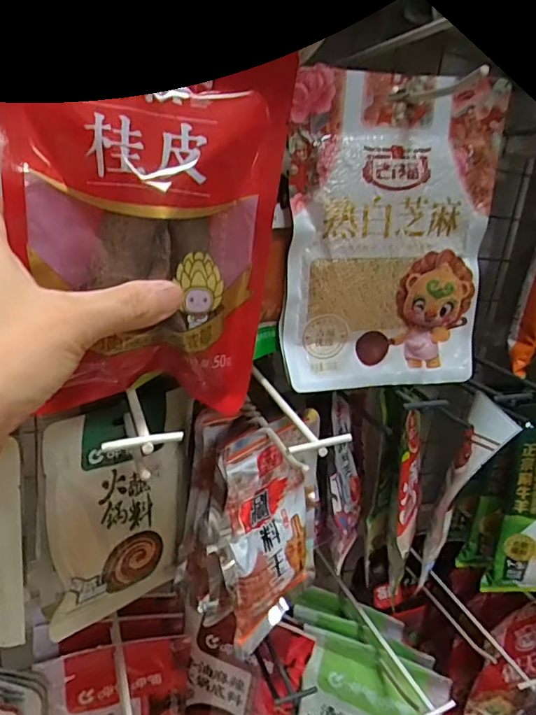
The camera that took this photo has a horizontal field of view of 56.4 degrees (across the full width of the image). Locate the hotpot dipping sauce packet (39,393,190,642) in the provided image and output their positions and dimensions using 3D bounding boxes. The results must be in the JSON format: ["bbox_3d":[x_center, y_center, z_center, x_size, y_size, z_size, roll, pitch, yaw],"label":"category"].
[{"bbox_3d":[-0.114,0.118,0.391,0.028,0.171,0.115,23,23,40],"label":"hotpot dipping sauce packet"}]

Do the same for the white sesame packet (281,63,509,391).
[{"bbox_3d":[0.087,-0.082,0.359,0.159,0.212,0.020,4,18,-11],"label":"white sesame packet"}]

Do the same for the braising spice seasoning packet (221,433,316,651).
[{"bbox_3d":[0.005,0.137,0.411,0.016,0.162,0.107,1,11,39],"label":"braising spice seasoning packet"}]

